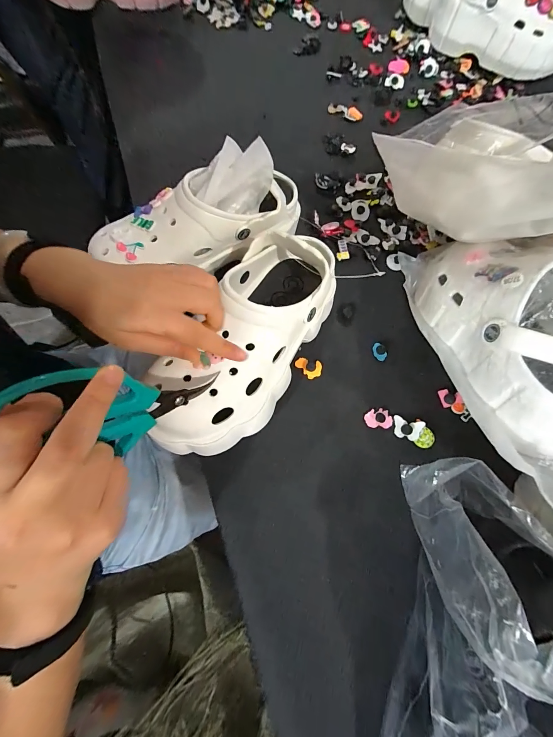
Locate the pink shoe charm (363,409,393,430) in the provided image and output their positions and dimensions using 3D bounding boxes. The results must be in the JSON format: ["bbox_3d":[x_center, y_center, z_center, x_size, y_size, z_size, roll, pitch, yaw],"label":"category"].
[{"bbox_3d":[0.117,0.057,0.337,0.031,0.005,0.022,6,71,0],"label":"pink shoe charm"}]

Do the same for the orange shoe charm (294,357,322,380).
[{"bbox_3d":[0.038,-0.001,0.356,0.031,0.007,0.022,15,71,3],"label":"orange shoe charm"}]

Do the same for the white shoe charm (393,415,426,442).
[{"bbox_3d":[0.146,0.067,0.329,0.029,0.012,0.023,18,71,4],"label":"white shoe charm"}]

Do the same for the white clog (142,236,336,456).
[{"bbox_3d":[-0.029,-0.021,0.303,0.098,0.100,0.238,29,76,9],"label":"white clog"}]

